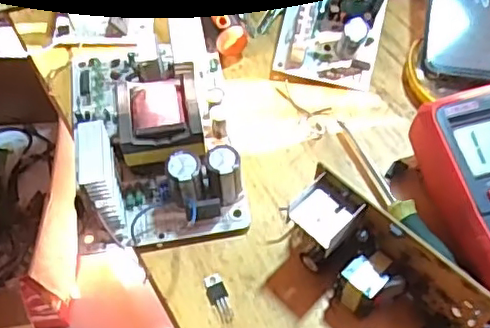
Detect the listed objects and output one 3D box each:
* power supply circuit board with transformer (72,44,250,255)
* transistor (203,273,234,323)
[{"bbox_3d":[-0.063,-0.032,0.398,0.108,0.055,0.163,-9,59,-4],"label":"power supply circuit board with transformer"},{"bbox_3d":[-0.015,0.080,0.361,0.011,0.004,0.030,-21,60,-11],"label":"transistor"}]

